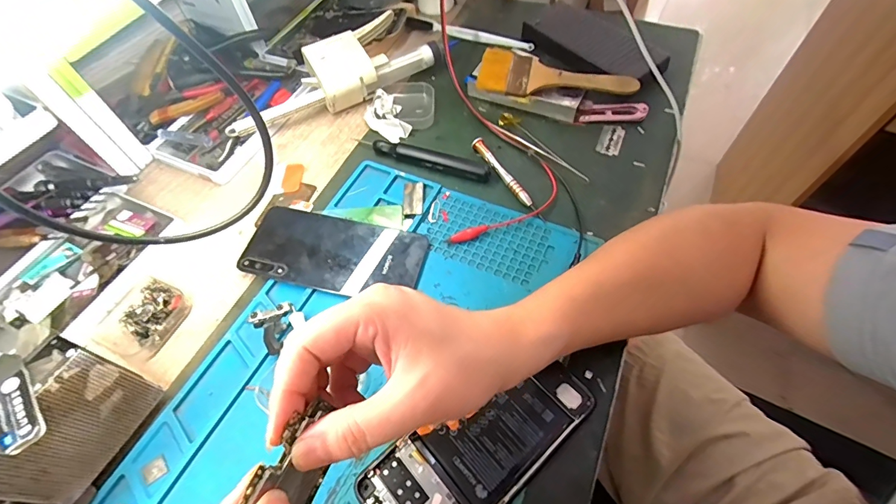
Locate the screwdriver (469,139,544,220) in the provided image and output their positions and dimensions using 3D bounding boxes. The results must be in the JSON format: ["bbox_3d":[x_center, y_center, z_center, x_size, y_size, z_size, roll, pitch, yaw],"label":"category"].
[{"bbox_3d":[0.057,-0.071,0.399,0.010,0.012,0.113,-28,60,-15],"label":"screwdriver"}]

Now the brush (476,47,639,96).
[{"bbox_3d":[0.114,-0.183,0.438,0.160,0.013,0.063,13,61,10],"label":"brush"}]

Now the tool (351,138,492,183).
[{"bbox_3d":[-0.026,-0.096,0.418,0.141,0.012,0.022,22,61,16],"label":"tool"}]

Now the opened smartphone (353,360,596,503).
[{"bbox_3d":[0.020,0.128,0.276,0.154,0.012,0.071,-37,63,-19],"label":"opened smartphone"}]

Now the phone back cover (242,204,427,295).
[{"bbox_3d":[-0.099,0.001,0.365,0.154,0.007,0.072,12,59,10],"label":"phone back cover"}]

